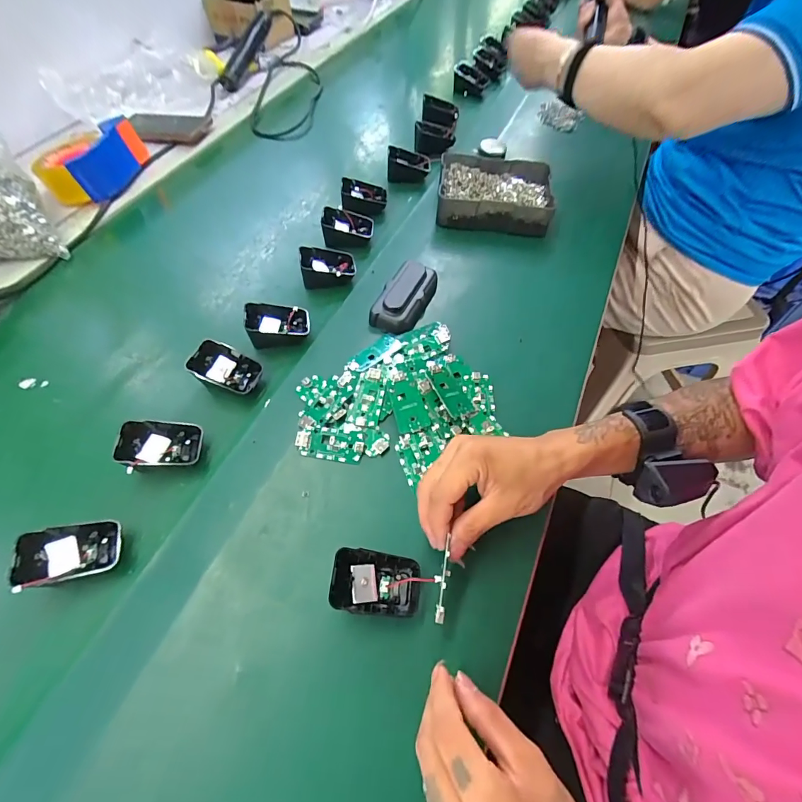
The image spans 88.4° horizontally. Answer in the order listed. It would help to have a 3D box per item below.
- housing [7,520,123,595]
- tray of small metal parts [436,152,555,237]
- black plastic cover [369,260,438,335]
[{"bbox_3d":[-0.268,0.123,0.334,0.068,0.016,0.044,-3,65,-33],"label":"housing"},{"bbox_3d":[0.135,-0.300,0.594,0.157,0.041,0.125,5,58,5],"label":"tray of small metal parts"},{"bbox_3d":[0.006,-0.129,0.493,0.052,0.022,0.106,21,61,15],"label":"black plastic cover"}]

